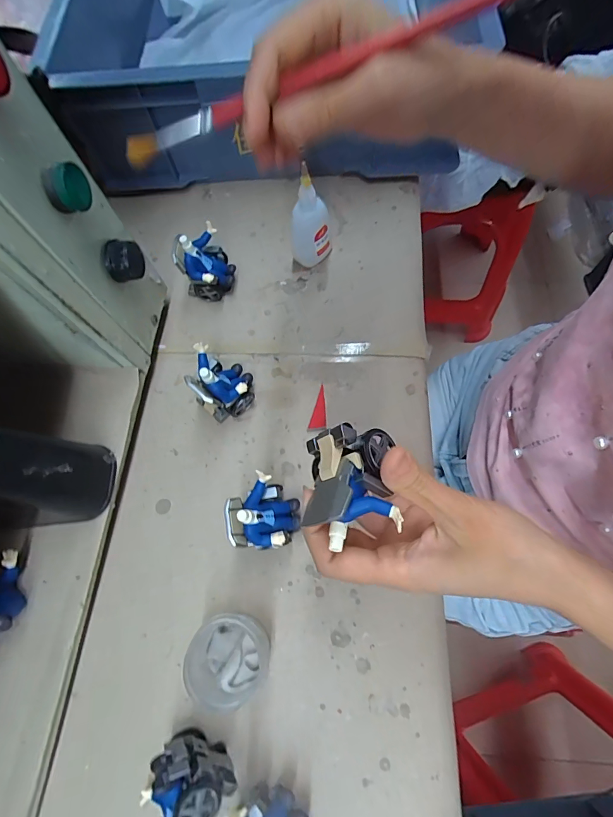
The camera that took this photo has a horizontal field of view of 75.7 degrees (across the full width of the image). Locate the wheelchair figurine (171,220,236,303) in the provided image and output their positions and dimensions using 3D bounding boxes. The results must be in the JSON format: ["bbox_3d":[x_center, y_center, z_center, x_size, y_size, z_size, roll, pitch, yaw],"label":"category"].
[{"bbox_3d":[-0.098,-0.139,0.380,0.050,0.057,0.049,-1,70,3],"label":"wheelchair figurine"}]

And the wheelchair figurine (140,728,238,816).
[{"bbox_3d":[-0.077,0.242,0.249,0.049,0.052,0.046,25,73,12],"label":"wheelchair figurine"}]

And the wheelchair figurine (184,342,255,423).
[{"bbox_3d":[-0.074,-0.024,0.339,0.050,0.061,0.053,-31,71,-8],"label":"wheelchair figurine"}]

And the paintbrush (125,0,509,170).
[{"bbox_3d":[0.025,-0.175,0.195,0.264,0.012,0.012,-16,70,11],"label":"paintbrush"}]

